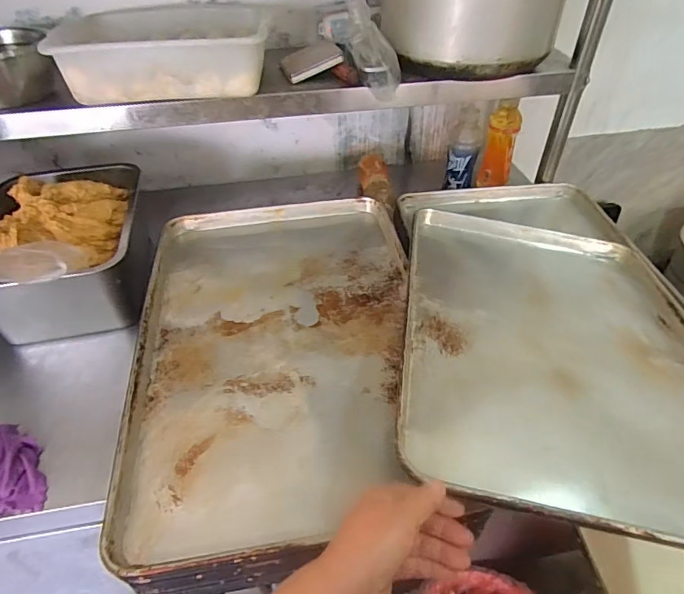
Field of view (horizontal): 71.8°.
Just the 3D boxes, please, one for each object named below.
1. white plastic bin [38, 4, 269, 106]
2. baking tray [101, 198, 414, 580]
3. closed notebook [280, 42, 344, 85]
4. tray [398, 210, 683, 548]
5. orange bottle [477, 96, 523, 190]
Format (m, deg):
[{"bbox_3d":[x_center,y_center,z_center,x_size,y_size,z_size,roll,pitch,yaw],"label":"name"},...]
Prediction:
[{"bbox_3d":[-0.311,-0.452,0.860,0.351,0.088,0.292,-3,43,-2],"label":"white plastic bin"},{"bbox_3d":[-0.083,0.041,0.685,0.395,0.032,0.611,-7,44,-7],"label":"baking tray"},{"bbox_3d":[-0.056,-0.436,0.872,0.114,0.013,0.087,-18,54,8],"label":"closed notebook"},{"bbox_3d":[0.290,0.039,0.641,0.401,0.037,0.604,11,35,3],"label":"tray"},{"bbox_3d":[0.361,-0.345,1.074,0.071,0.199,0.059,18,46,19],"label":"orange bottle"}]

